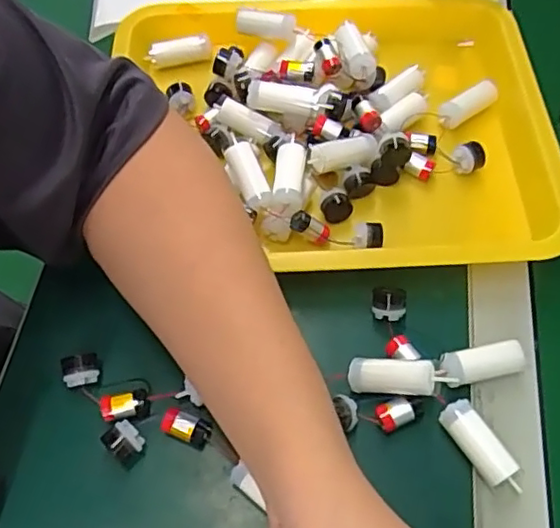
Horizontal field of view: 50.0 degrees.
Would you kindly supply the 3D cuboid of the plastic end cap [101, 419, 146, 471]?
[{"bbox_3d":[-0.091,0.105,0.351,0.019,0.021,0.020,-41,68,-19],"label":"plastic end cap"}]

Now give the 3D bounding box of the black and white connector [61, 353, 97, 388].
[{"bbox_3d":[-0.123,0.067,0.371,0.020,0.017,0.016,-15,61,-7],"label":"black and white connector"}]

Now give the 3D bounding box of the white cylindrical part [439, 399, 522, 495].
[{"bbox_3d":[0.114,0.107,0.347,0.018,0.020,0.055,-27,64,-13],"label":"white cylindrical part"}]

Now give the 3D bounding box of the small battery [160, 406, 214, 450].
[{"bbox_3d":[-0.056,0.097,0.356,0.028,0.014,0.014,22,63,13],"label":"small battery"}]

